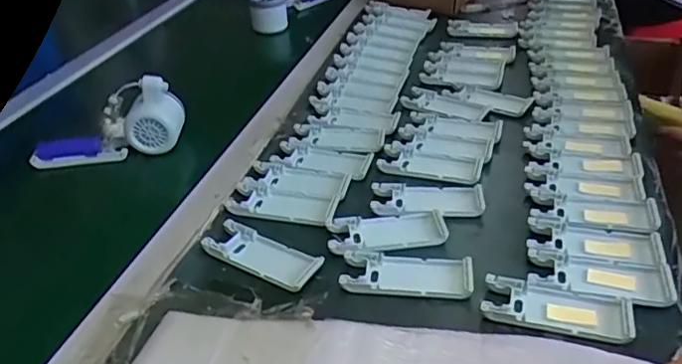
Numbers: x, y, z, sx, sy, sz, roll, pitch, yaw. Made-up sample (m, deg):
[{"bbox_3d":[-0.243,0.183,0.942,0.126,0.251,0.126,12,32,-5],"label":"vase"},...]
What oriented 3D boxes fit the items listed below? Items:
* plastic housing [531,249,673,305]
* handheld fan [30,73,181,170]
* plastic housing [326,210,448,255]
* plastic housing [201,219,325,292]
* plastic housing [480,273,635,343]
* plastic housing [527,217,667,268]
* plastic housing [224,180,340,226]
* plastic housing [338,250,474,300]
[{"bbox_3d":[0.205,0.074,0.458,0.106,0.008,0.043,7,36,14],"label":"plastic housing"},{"bbox_3d":[-0.259,-0.058,0.642,0.164,0.072,0.048,-21,35,4],"label":"handheld fan"},{"bbox_3d":[0.042,0.044,0.517,0.104,0.010,0.046,-5,35,-3],"label":"plastic housing"},{"bbox_3d":[-0.068,0.061,0.497,0.103,0.010,0.041,17,40,26],"label":"plastic housing"},{"bbox_3d":[0.162,0.096,0.436,0.104,0.014,0.042,9,36,16],"label":"plastic housing"},{"bbox_3d":[0.214,0.049,0.490,0.103,0.009,0.045,7,36,15],"label":"plastic housing"},{"bbox_3d":[-0.056,0.020,0.556,0.105,0.006,0.045,7,36,14],"label":"plastic housing"},{"bbox_3d":[0.054,0.074,0.474,0.103,0.010,0.044,3,35,8],"label":"plastic housing"}]

